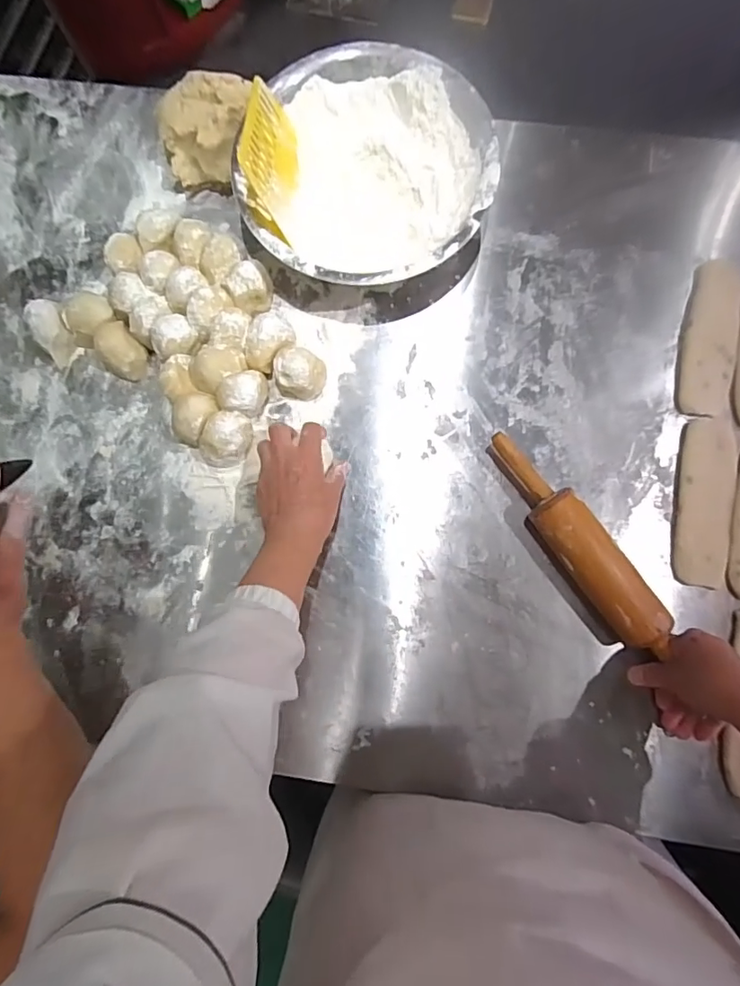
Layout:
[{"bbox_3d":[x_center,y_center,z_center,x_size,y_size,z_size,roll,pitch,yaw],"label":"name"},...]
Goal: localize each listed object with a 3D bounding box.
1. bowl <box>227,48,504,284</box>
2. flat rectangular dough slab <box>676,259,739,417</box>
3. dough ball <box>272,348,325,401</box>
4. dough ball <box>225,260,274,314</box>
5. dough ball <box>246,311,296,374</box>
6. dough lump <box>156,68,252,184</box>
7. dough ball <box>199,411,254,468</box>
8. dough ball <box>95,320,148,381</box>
[{"bbox_3d":[0.004,-0.349,0.594,0.254,0.089,0.275,0,81,2],"label":"bowl"},{"bbox_3d":[0.390,-0.178,0.587,0.061,0.013,0.182,13,82,4],"label":"flat rectangular dough slab"},{"bbox_3d":[-0.079,-0.134,0.577,0.051,0.053,0.042,13,82,4],"label":"dough ball"},{"bbox_3d":[-0.136,-0.235,0.596,0.050,0.048,0.049,-28,81,-2],"label":"dough ball"},{"bbox_3d":[-0.113,-0.169,0.588,0.064,0.045,0.052,-36,81,-3],"label":"dough ball"},{"bbox_3d":[-0.192,-0.428,0.614,0.103,0.070,0.102,0,81,2],"label":"dough lump"},{"bbox_3d":[-0.160,-0.059,0.571,0.046,0.047,0.058,17,82,5],"label":"dough ball"},{"bbox_3d":[-0.284,-0.161,0.592,0.046,0.046,0.058,-41,82,-4],"label":"dough ball"}]

